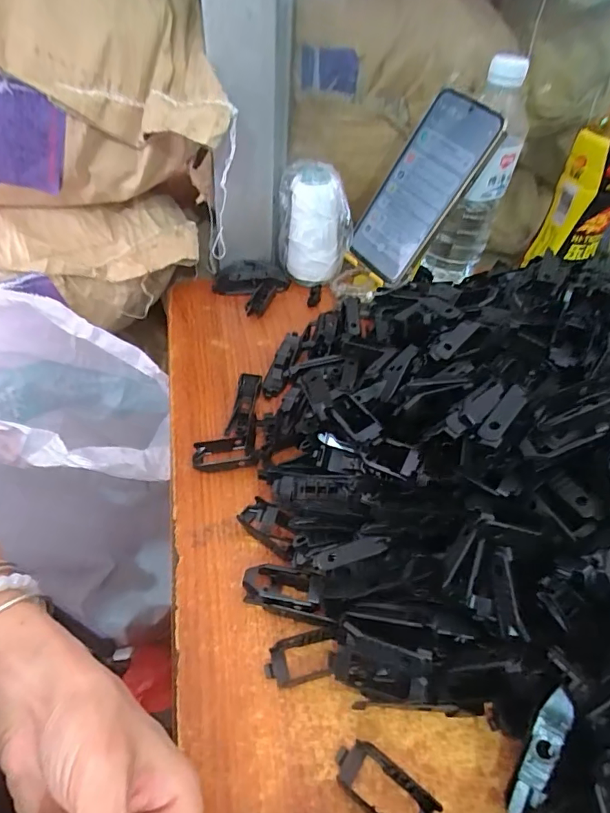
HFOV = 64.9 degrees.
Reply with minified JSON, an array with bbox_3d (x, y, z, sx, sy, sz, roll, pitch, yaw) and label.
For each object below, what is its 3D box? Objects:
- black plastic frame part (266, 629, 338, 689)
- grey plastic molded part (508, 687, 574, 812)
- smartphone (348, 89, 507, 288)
[{"bbox_3d":[0.000,0.139,0.267,0.044,0.009,0.023,-9,48,-14],"label":"black plastic frame part"},{"bbox_3d":[0.107,0.160,0.217,0.014,0.006,0.061,23,86,16],"label":"grey plastic molded part"},{"bbox_3d":[0.108,-0.202,0.455,0.014,0.166,0.084,0,42,-46],"label":"smartphone"}]

